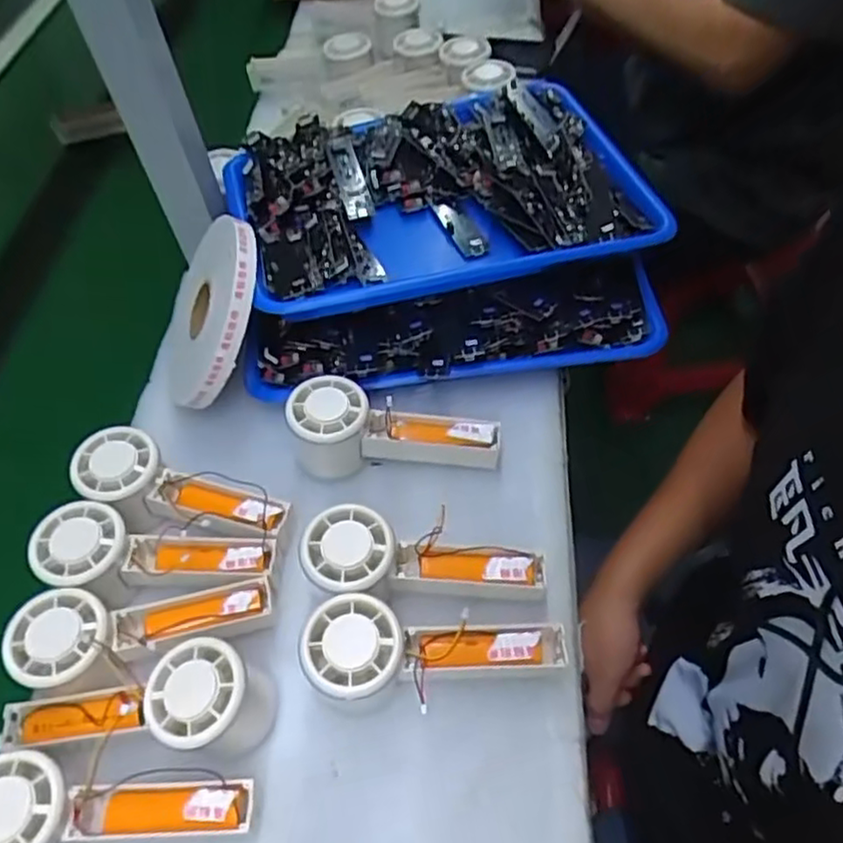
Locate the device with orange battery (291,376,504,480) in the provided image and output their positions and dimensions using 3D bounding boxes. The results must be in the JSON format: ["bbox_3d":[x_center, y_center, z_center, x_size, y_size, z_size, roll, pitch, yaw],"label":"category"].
[{"bbox_3d":[-0.020,0.004,0.505,0.150,0.061,0.061,-4,55,1],"label":"device with orange battery"}]

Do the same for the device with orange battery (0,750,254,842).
[{"bbox_3d":[-0.169,0.210,0.376,0.150,0.043,0.056,3,56,-12],"label":"device with orange battery"}]

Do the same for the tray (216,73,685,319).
[{"bbox_3d":[0.010,-0.197,0.584,0.329,0.042,0.257,-17,55,-7],"label":"tray"}]

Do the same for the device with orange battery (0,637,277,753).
[{"bbox_3d":[-0.166,0.172,0.407,0.150,0.058,0.052,-13,56,8],"label":"device with orange battery"}]

